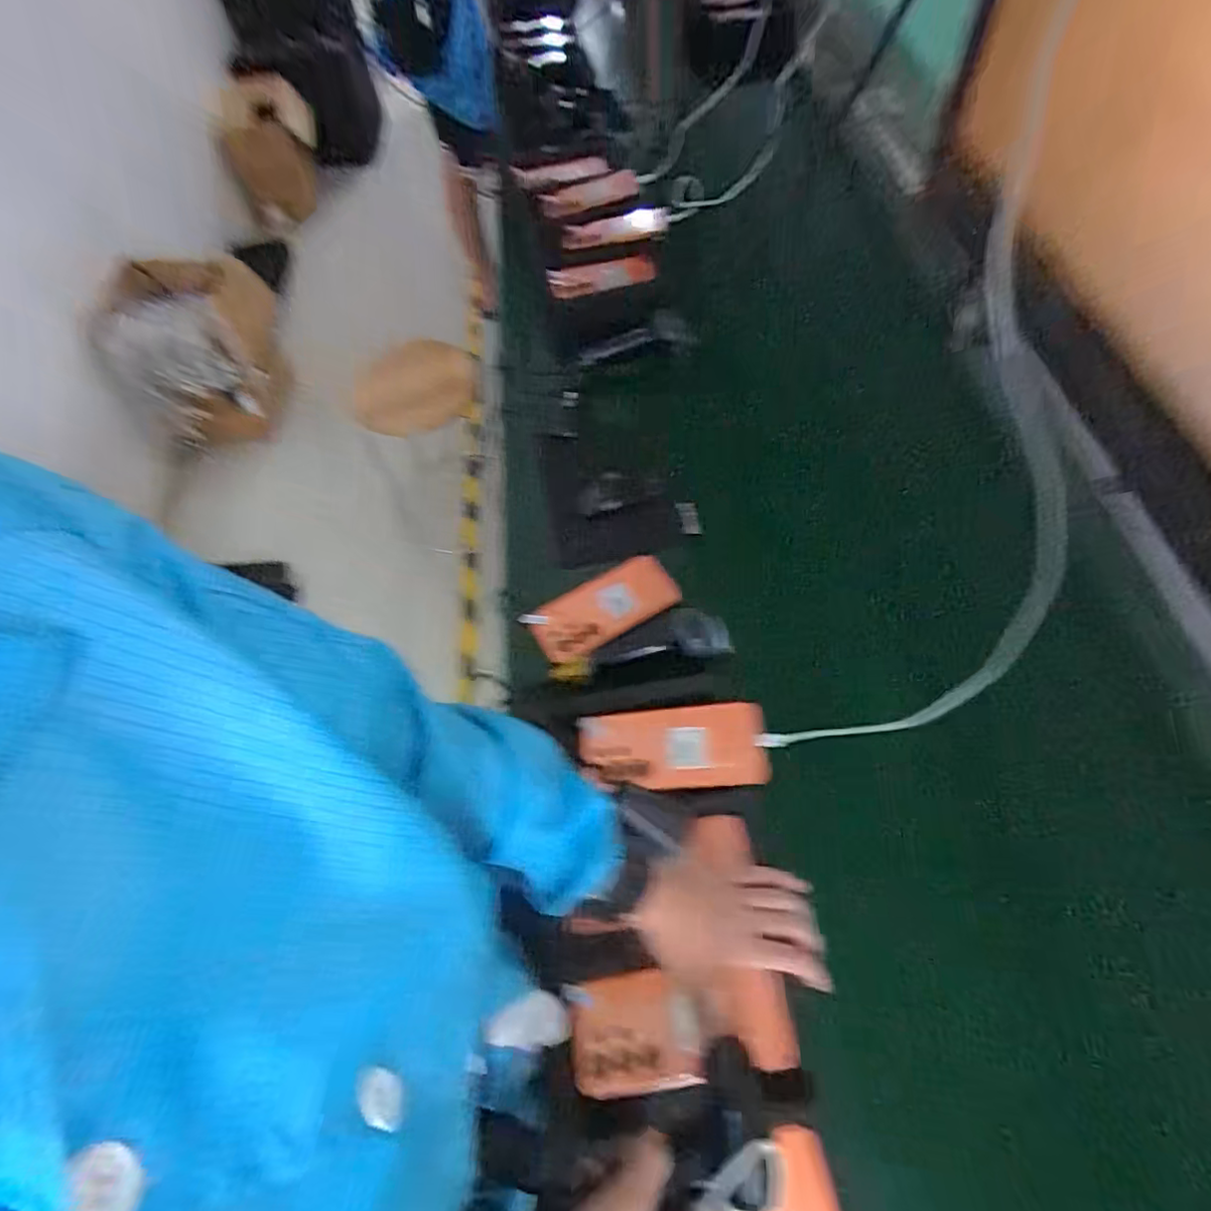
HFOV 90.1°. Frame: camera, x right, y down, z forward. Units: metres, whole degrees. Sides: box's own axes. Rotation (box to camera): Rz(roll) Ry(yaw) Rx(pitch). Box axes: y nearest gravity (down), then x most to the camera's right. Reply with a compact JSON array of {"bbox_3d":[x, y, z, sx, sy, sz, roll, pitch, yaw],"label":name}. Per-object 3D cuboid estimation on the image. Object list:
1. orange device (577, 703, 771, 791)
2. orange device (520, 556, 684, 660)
[{"bbox_3d":[0.064,0.139,0.593,0.180,0.029,0.076,-1,60,1],"label":"orange device"},{"bbox_3d":[-0.001,0.003,0.740,0.182,0.021,0.093,-29,63,-14],"label":"orange device"}]

